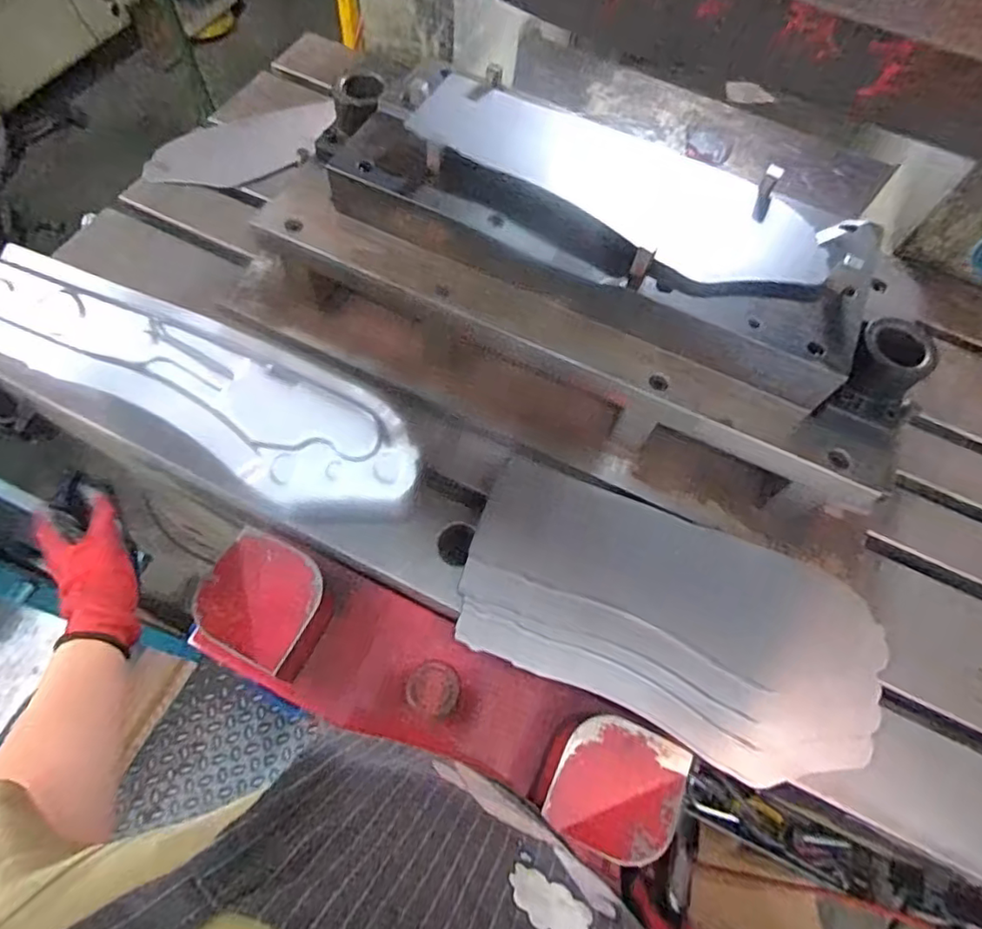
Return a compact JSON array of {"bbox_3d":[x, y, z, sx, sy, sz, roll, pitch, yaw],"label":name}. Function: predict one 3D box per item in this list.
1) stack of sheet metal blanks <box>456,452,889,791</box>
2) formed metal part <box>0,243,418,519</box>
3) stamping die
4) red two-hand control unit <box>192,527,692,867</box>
[{"bbox_3d":[0.193,0.166,0.641,0.444,0.062,0.228,23,64,8],"label":"stack of sheet metal blanks"},{"bbox_3d":[-0.285,-0.078,0.592,0.451,0.071,0.134,28,87,-2],"label":"formed metal part"},{"bbox_3d":[0.105,-0.194,0.681,0.816,0.244,0.292,23,64,8],"label":"stamping die"},{"bbox_3d":[-0.061,0.241,0.623,0.512,0.105,0.144,23,64,9],"label":"red two-hand control unit"}]

